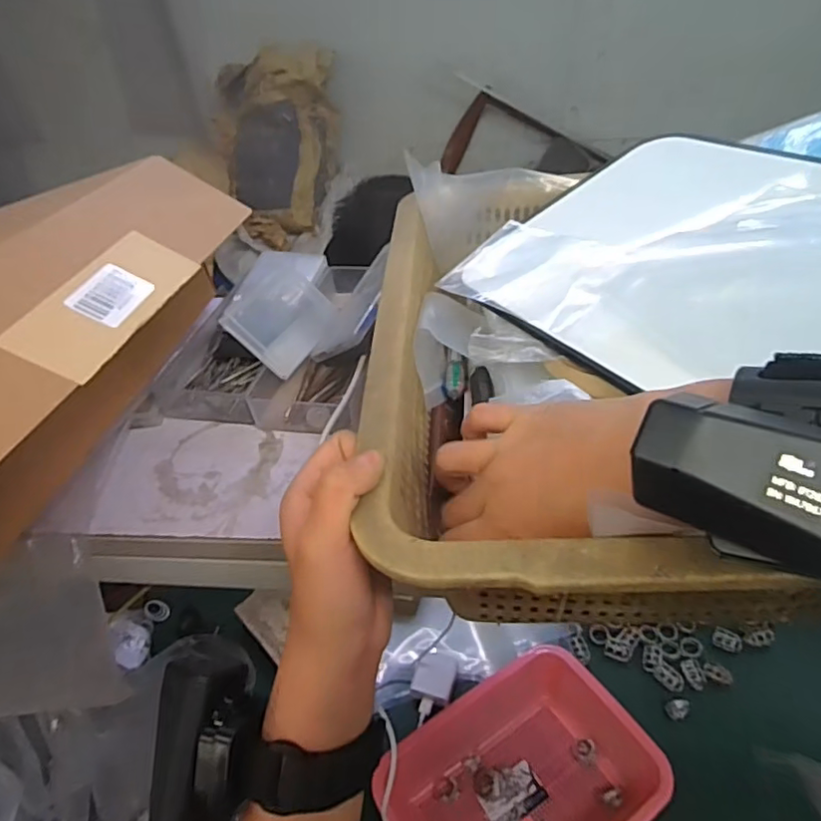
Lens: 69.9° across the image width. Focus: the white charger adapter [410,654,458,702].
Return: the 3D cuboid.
[{"bbox_3d":[0.029,0.330,0.730,0.052,0.021,0.052,3,41,13],"label":"white charger adapter"}]

